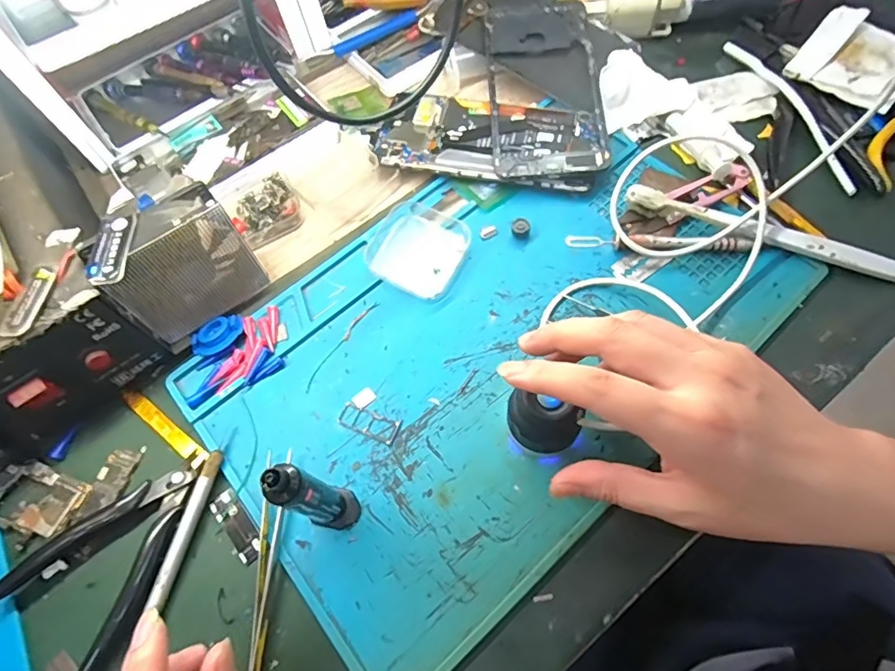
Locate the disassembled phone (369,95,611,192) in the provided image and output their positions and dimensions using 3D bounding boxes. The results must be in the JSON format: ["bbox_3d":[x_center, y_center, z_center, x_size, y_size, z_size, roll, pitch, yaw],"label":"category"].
[{"bbox_3d":[0.034,-0.154,0.393,0.175,0.017,0.077,11,67,9],"label":"disassembled phone"}]

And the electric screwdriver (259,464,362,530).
[{"bbox_3d":[-0.065,0.083,0.248,0.022,0.092,0.021,-1,66,3],"label":"electric screwdriver"}]

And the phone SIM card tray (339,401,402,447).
[{"bbox_3d":[-0.049,0.054,0.310,0.040,0.004,0.017,18,68,11],"label":"phone SIM card tray"}]

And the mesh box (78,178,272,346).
[{"bbox_3d":[-0.167,-0.044,0.317,0.078,0.082,0.032,-36,69,-12],"label":"mesh box"}]

